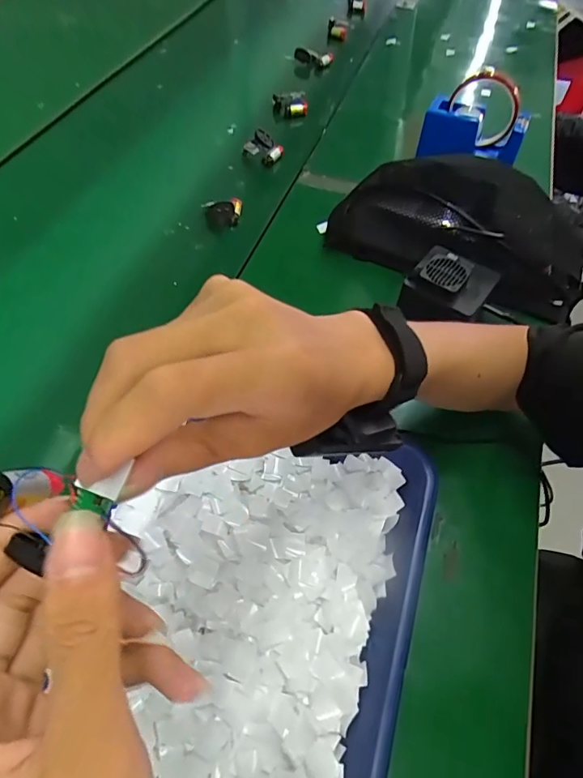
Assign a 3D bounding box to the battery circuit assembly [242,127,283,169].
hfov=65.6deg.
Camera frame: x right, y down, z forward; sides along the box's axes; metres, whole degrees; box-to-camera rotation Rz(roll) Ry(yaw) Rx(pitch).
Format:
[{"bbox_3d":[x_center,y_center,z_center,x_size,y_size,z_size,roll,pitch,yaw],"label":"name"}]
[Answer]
[{"bbox_3d":[-0.042,-0.346,0.646,0.060,0.050,0.021,7,57,2],"label":"battery circuit assembly"}]

